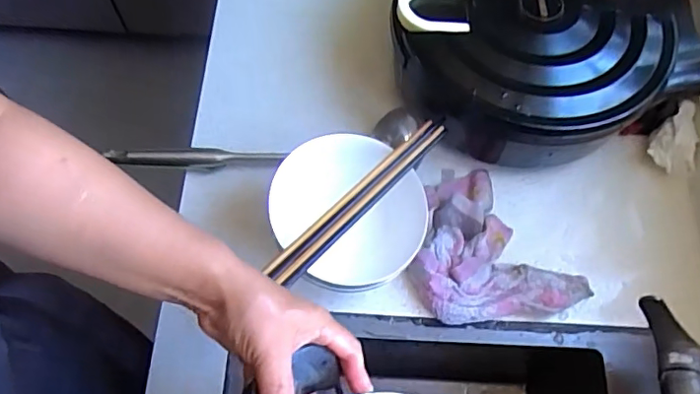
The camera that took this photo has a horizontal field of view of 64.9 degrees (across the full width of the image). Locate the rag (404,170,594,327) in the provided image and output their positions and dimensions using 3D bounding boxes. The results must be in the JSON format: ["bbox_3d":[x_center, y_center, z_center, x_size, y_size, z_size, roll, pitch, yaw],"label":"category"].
[{"bbox_3d":[0.134,0.064,0.566,0.140,0.034,0.177,-34,71,-16],"label":"rag"}]

